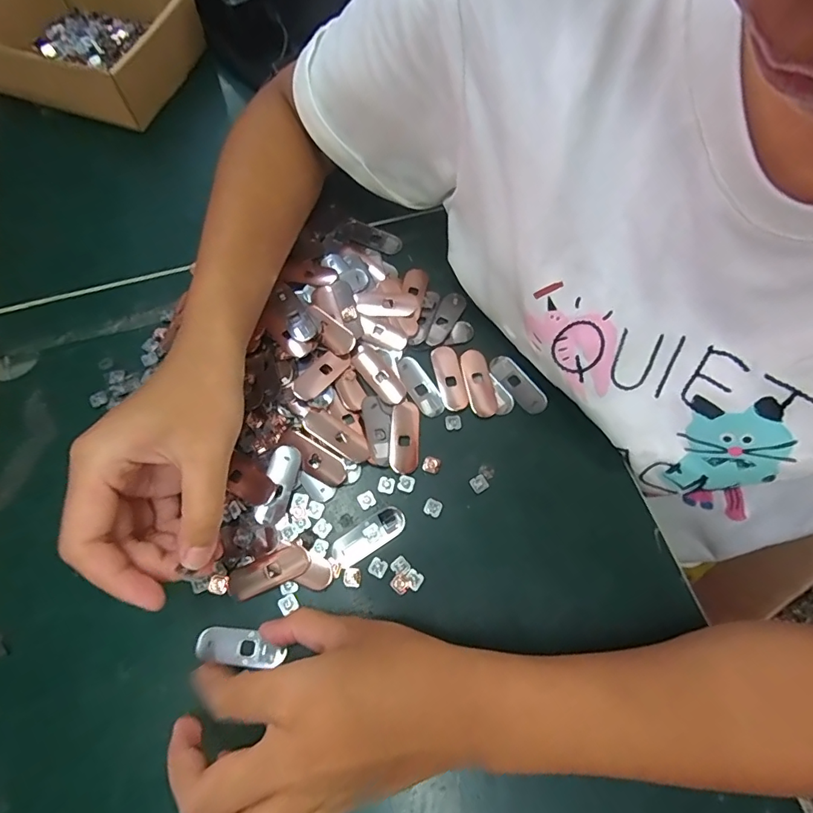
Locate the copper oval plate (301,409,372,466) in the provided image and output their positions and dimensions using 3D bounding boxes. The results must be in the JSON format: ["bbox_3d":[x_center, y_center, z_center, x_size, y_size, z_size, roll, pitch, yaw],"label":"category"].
[{"bbox_3d":[-0.046,0.019,0.314,0.049,0.006,0.017,32,71,11],"label":"copper oval plate"}]

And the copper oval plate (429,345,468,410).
[{"bbox_3d":[0.030,-0.021,0.333,0.018,0.004,0.049,-12,69,-6],"label":"copper oval plate"}]

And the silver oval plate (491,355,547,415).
[{"bbox_3d":[0.079,-0.016,0.336,0.019,0.005,0.049,-36,71,-7],"label":"silver oval plate"}]

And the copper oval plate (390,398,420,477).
[{"bbox_3d":[-0.001,0.019,0.316,0.019,0.004,0.050,3,68,1],"label":"copper oval plate"}]

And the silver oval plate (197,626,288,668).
[{"bbox_3d":[-0.093,0.135,0.267,0.049,0.004,0.018,10,68,0],"label":"silver oval plate"}]

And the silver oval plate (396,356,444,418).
[{"bbox_3d":[0.009,-0.014,0.333,0.020,0.005,0.047,-30,71,-12],"label":"silver oval plate"}]

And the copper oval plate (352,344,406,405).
[{"bbox_3d":[-0.020,-0.023,0.331,0.020,0.007,0.050,-35,72,-14],"label":"copper oval plate"}]

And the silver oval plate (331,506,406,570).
[{"bbox_3d":[-0.023,0.079,0.290,0.047,0.004,0.018,-31,72,-12],"label":"silver oval plate"}]

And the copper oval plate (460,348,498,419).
[{"bbox_3d":[0.050,-0.017,0.332,0.018,0.004,0.049,-10,68,-5],"label":"copper oval plate"}]

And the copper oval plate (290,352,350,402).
[{"bbox_3d":[-0.059,-0.022,0.327,0.021,0.005,0.046,35,63,12],"label":"copper oval plate"}]

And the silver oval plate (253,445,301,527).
[{"bbox_3d":[-0.080,0.049,0.298,0.018,0.004,0.049,17,73,-12],"label":"silver oval plate"}]

